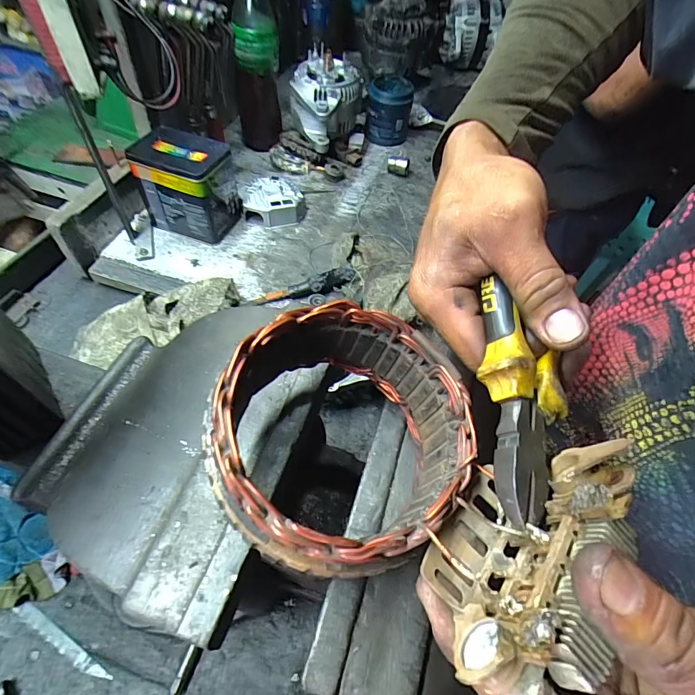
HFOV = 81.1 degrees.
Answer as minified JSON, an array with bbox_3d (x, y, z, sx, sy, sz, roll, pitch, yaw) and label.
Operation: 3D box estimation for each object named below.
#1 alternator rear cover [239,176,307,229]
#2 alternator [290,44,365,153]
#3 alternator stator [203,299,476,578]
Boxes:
[{"bbox_3d":[-0.129,-0.258,0.706,0.110,0.038,0.116,-10,56,-12],"label":"alternator rear cover"},{"bbox_3d":[-0.046,-0.471,0.770,0.122,0.136,0.136,35,59,19],"label":"alternator"},{"bbox_3d":[-0.001,0.042,0.186,0.106,0.064,0.113,8,54,0],"label":"alternator stator"}]

